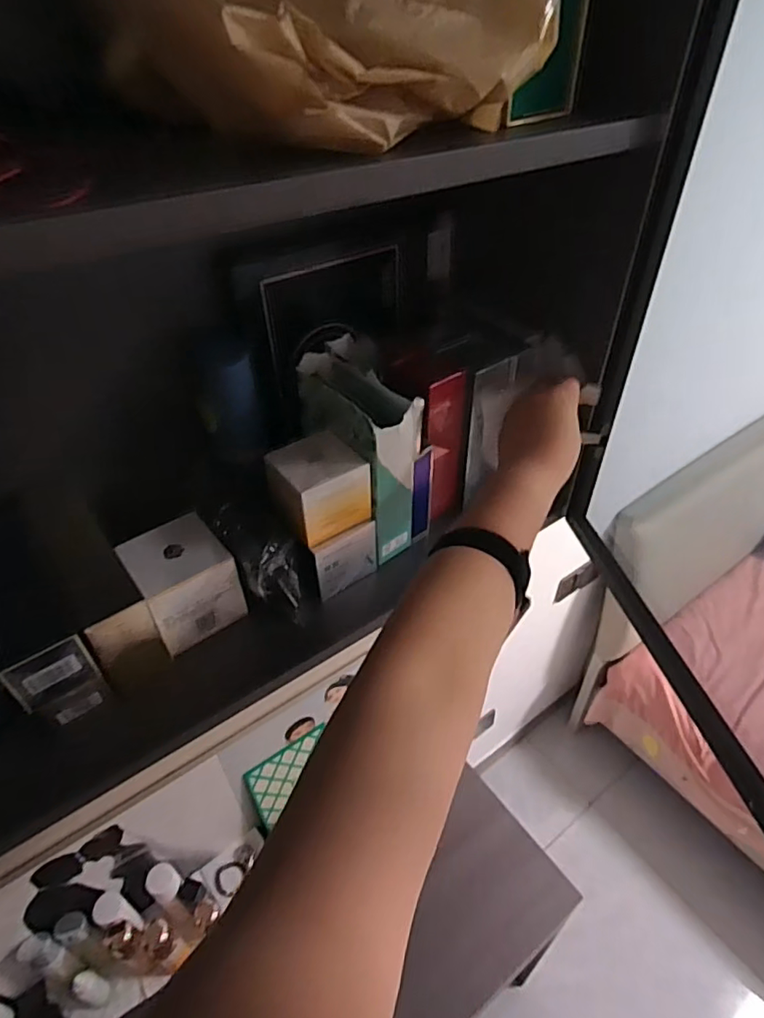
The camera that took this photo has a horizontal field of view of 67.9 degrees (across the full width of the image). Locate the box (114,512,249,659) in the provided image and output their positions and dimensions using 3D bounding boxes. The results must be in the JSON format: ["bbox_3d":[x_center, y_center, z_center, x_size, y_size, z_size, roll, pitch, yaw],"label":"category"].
[{"bbox_3d":[-0.175,0.064,0.508,0.076,0.085,0.077,-27,47,-26],"label":"box"}]

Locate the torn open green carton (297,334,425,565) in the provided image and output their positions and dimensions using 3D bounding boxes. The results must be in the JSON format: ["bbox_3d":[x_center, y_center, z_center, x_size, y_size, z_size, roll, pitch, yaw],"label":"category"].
[{"bbox_3d":[-0.023,-0.056,0.562,0.068,0.165,0.133,-26,47,-25],"label":"torn open green carton"}]

